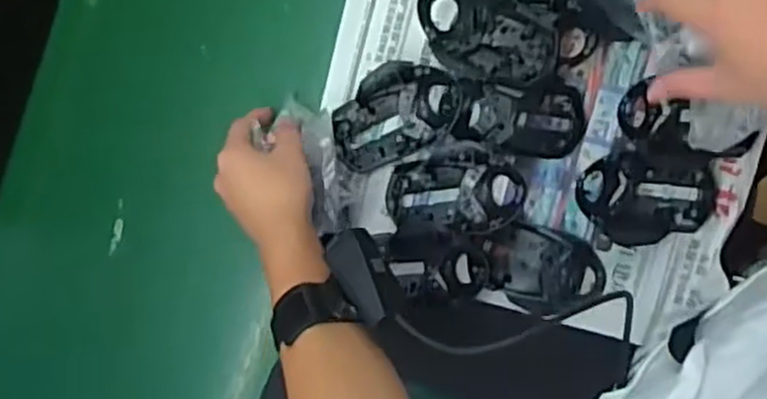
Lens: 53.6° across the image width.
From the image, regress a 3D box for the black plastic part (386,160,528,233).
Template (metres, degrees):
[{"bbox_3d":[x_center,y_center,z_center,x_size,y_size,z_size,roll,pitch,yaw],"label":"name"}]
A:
[{"bbox_3d":[0.062,-0.004,0.649,0.115,0.032,0.057,4,95,7],"label":"black plastic part"}]

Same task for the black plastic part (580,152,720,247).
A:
[{"bbox_3d":[0.219,0.000,0.626,0.120,0.038,0.076,0,95,8],"label":"black plastic part"}]

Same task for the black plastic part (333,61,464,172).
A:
[{"bbox_3d":[0.009,-0.074,0.648,0.109,0.034,0.074,-26,91,9],"label":"black plastic part"}]

